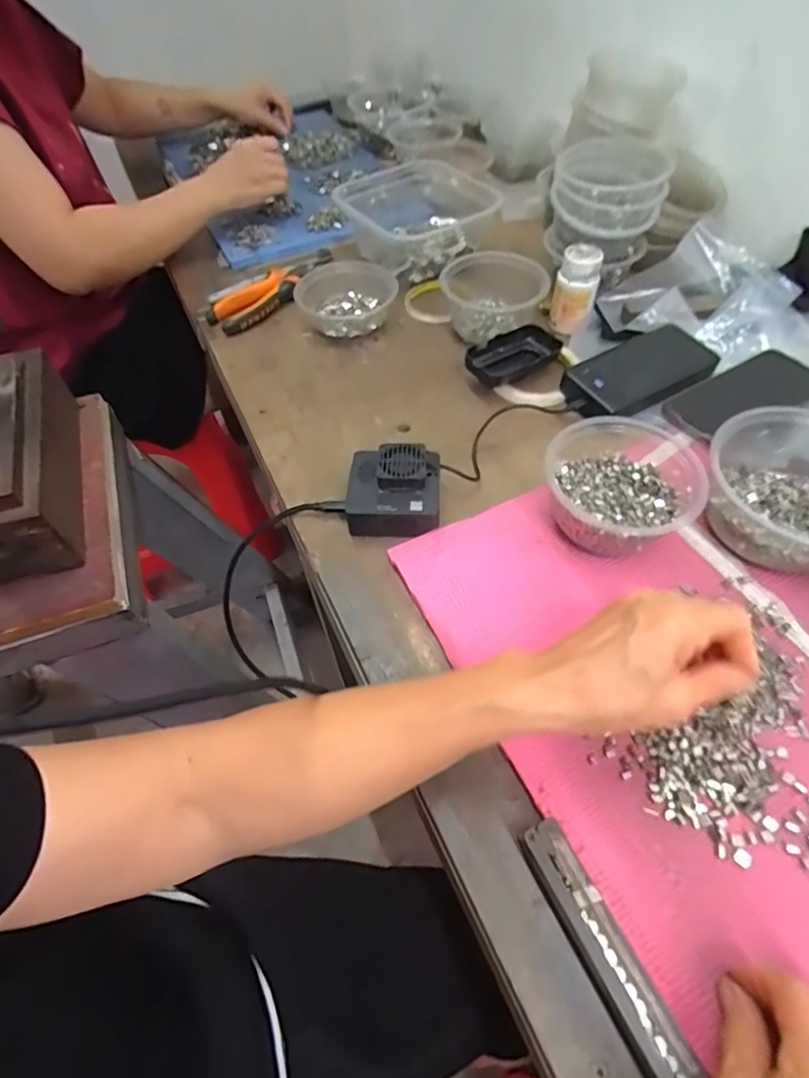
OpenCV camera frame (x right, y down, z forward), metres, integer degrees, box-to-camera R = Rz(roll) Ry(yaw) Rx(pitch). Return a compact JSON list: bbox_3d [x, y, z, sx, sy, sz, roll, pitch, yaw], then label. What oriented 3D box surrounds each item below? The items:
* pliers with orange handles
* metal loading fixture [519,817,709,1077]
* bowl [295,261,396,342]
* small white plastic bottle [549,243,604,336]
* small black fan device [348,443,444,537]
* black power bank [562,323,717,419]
[{"bbox_3d":[-0.156,-0.315,0.676,0.187,0.033,0.071,-35,61,-21],"label":"pliers with orange handles"},{"bbox_3d":[0.106,0.223,0.273,0.032,0.018,0.149,-21,56,-10],"label":"metal loading fixture"},{"bbox_3d":[-0.067,-0.282,0.637,0.113,0.045,0.105,-1,54,1],"label":"bowl"},{"bbox_3d":[0.188,-0.275,0.596,0.044,0.075,0.042,11,55,9],"label":"small white plastic bottle"},{"bbox_3d":[-0.009,-0.042,0.466,0.079,0.043,0.074,2,54,3],"label":"small black fan device"},{"bbox_3d":[0.236,-0.166,0.544,0.154,0.025,0.073,-24,57,-15],"label":"black power bank"}]

